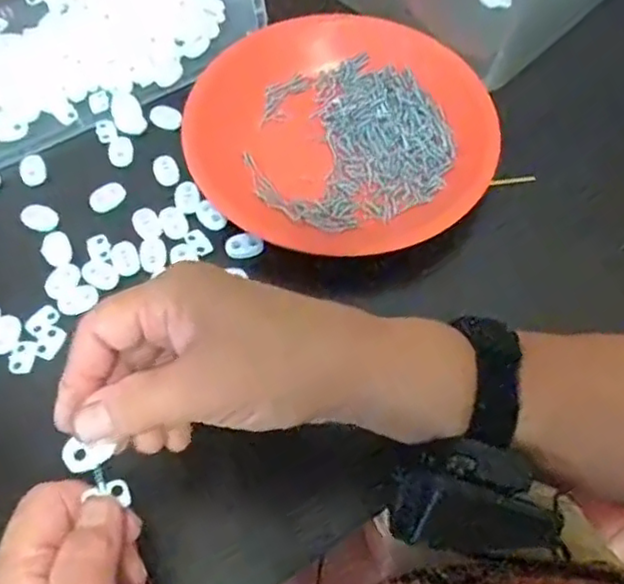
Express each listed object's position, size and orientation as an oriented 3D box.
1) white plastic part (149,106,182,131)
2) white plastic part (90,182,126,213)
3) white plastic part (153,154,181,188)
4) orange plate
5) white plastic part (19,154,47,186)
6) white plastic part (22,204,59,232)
[{"bbox_3d":[-0.099,-0.119,0.439,0.024,0.004,0.017,29,65,14],"label":"white plastic part"},{"bbox_3d":[-0.128,-0.060,0.406,0.022,0.005,0.016,-24,65,-13],"label":"white plastic part"},{"bbox_3d":[-0.094,-0.079,0.417,0.016,0.004,0.024,-21,64,-12],"label":"white plastic part"},{"bbox_3d":[0.023,-0.111,0.422,0.186,0.028,0.188,0,62,-1],"label":"orange plate"},{"bbox_3d":[-0.180,-0.078,0.418,0.015,0.005,0.022,-18,64,-11],"label":"white plastic part"},{"bbox_3d":[-0.167,-0.047,0.399,0.023,0.006,0.017,14,62,7],"label":"white plastic part"}]

